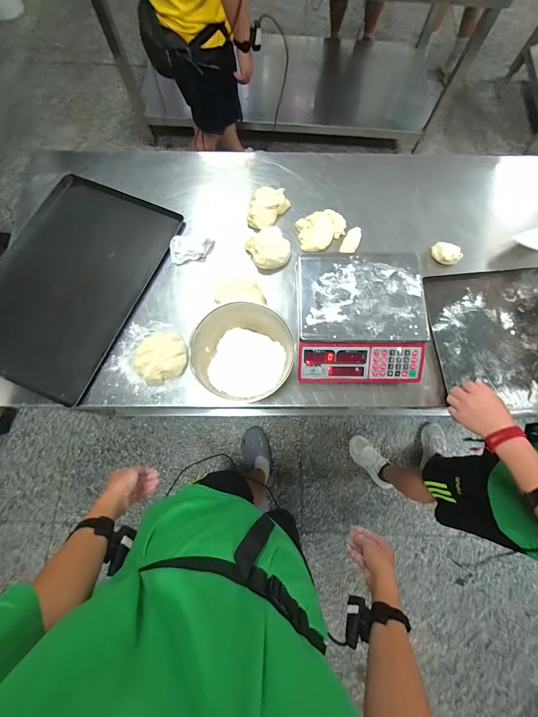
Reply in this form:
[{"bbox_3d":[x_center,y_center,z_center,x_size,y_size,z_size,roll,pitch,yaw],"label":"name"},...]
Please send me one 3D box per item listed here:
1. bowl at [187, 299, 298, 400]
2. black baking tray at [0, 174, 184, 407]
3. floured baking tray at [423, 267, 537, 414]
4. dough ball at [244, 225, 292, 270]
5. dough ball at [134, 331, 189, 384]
[{"bbox_3d":[-0.069,-0.003,0.726,0.197,0.165,0.199,26,77,6],"label":"bowl"},{"bbox_3d":[-0.548,-0.220,0.820,0.408,0.035,0.613,22,77,5],"label":"black baking tray"},{"bbox_3d":[0.721,-0.063,0.782,0.558,0.033,0.396,-4,76,-2],"label":"floured baking tray"},{"bbox_3d":[0.003,-0.310,0.827,0.112,0.055,0.116,0,76,-1],"label":"dough ball"},{"bbox_3d":[-0.272,-0.011,0.751,0.126,0.039,0.131,0,76,-1],"label":"dough ball"}]

